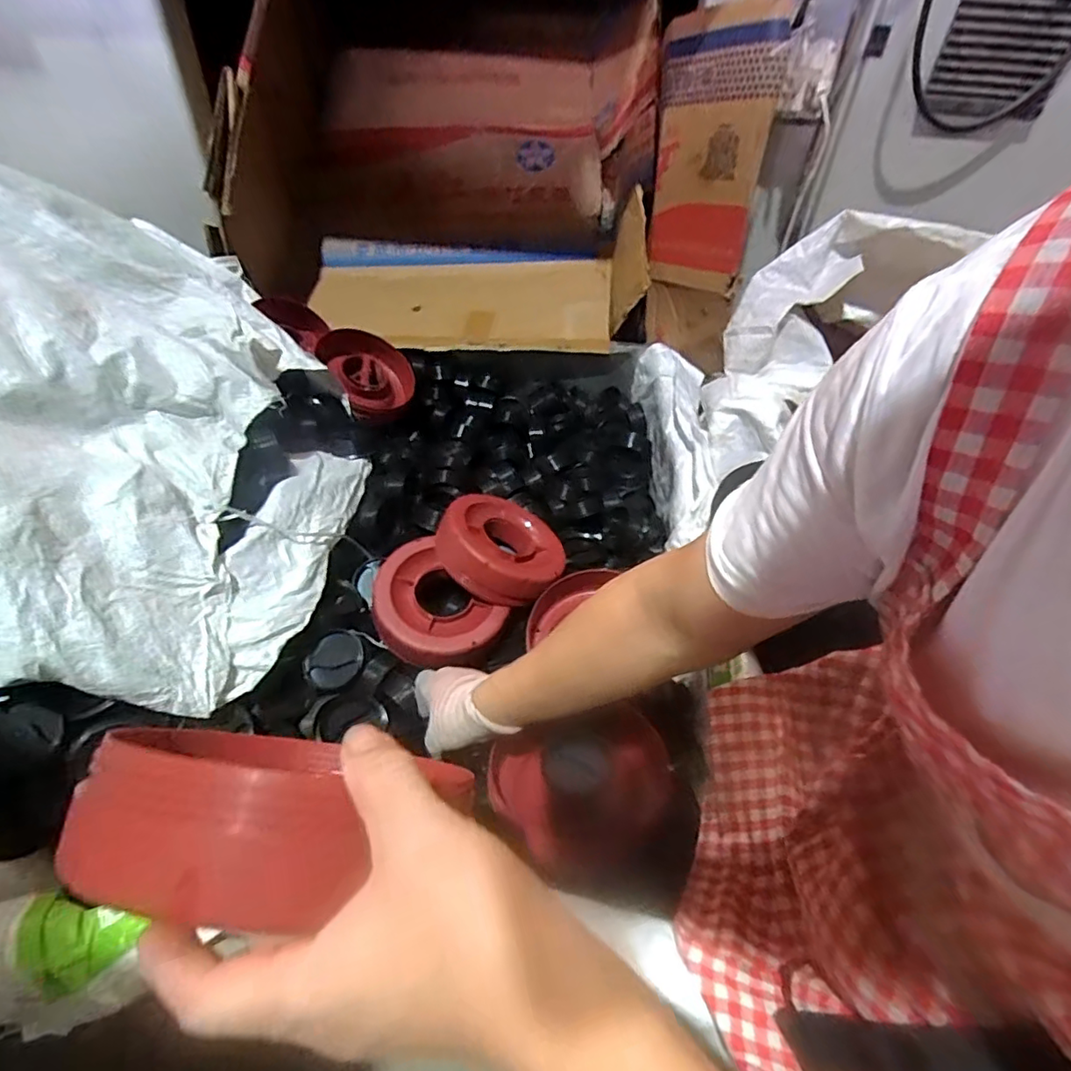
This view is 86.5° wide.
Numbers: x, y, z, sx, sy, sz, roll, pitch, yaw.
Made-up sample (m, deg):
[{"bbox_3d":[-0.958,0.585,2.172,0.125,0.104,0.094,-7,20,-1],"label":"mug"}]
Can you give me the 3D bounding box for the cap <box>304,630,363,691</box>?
[{"bbox_3d":[-0.226,0.140,0.640,0.064,0.014,0.062,-18,67,-28],"label":"cap"}]

